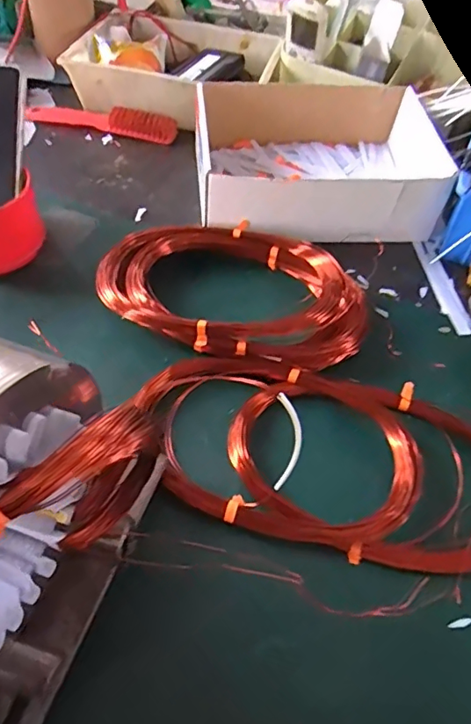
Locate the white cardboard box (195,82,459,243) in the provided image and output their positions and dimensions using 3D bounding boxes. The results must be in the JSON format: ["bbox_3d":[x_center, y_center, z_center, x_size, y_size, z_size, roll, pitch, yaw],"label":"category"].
[{"bbox_3d":[0.092,-0.218,0.571,0.261,0.076,0.199,-2,54,-6],"label":"white cardboard box"}]

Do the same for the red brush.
[{"bbox_3d":[-0.162,-0.299,0.643,0.180,0.022,0.038,13,53,5],"label":"red brush"}]

